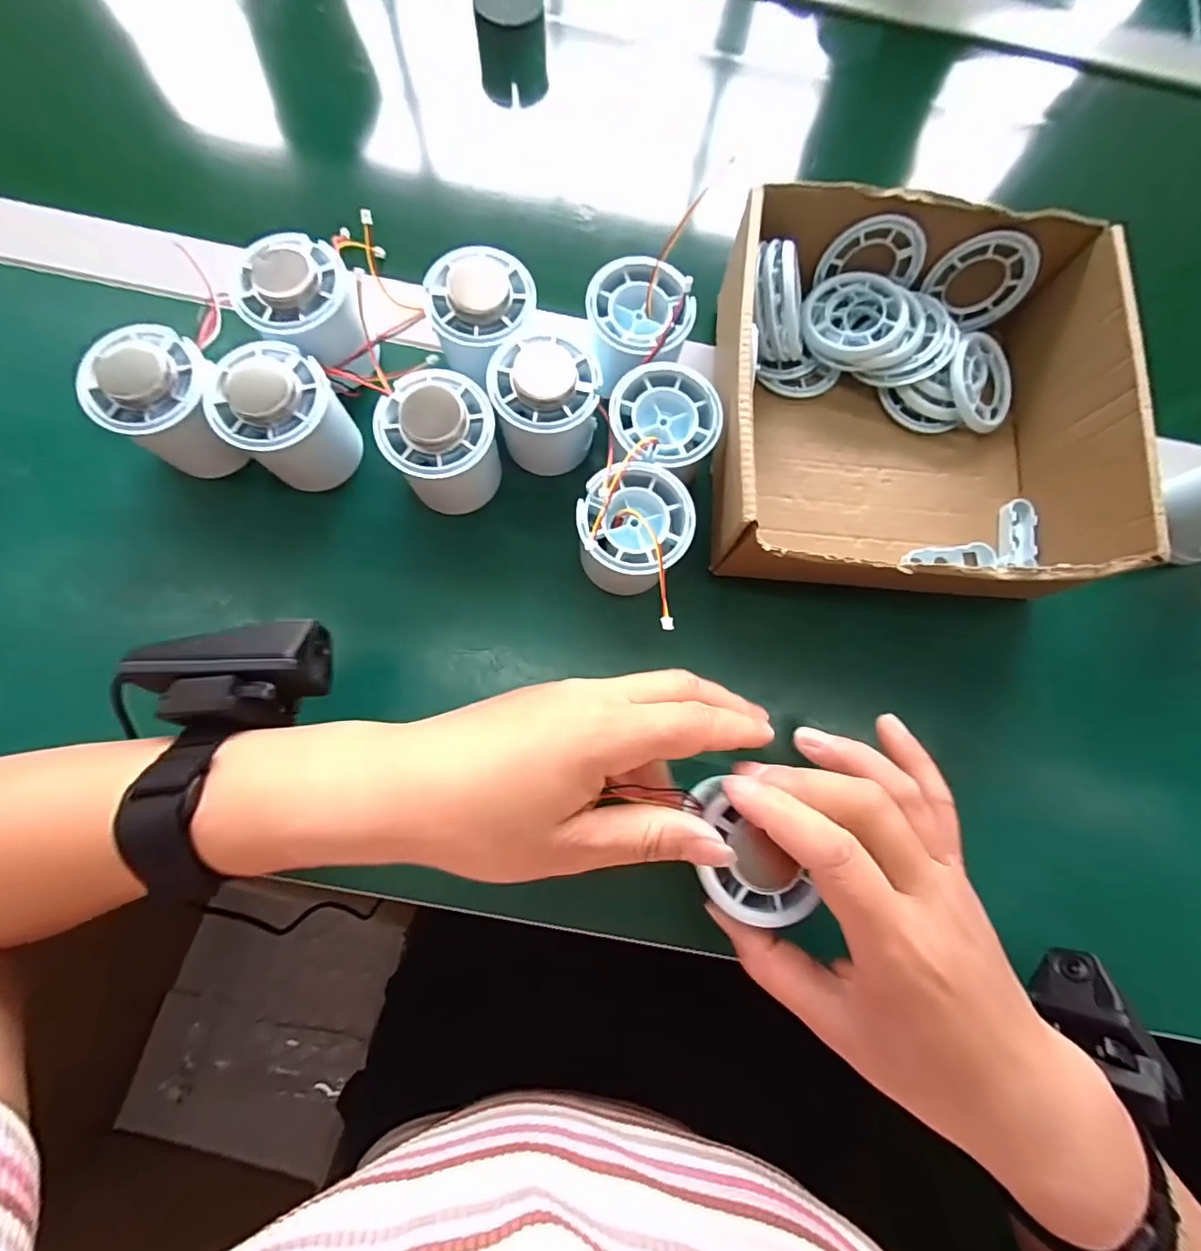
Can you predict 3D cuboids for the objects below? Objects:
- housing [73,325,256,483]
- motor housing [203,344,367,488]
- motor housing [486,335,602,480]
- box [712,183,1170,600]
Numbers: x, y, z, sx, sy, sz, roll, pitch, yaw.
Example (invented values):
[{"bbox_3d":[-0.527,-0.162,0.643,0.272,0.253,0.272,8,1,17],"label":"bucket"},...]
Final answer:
[{"bbox_3d":[-0.211,-0.111,0.269,0.058,0.058,0.056,-1,81,-3],"label":"housing"},{"bbox_3d":[-0.157,-0.104,0.270,0.055,0.059,0.052,1,81,-3],"label":"motor housing"},{"bbox_3d":[-0.028,-0.115,0.281,0.052,0.045,0.051,-17,82,-6],"label":"motor housing"},{"bbox_3d":[0.160,-0.119,0.284,0.191,0.074,0.201,4,81,-3],"label":"box"}]

